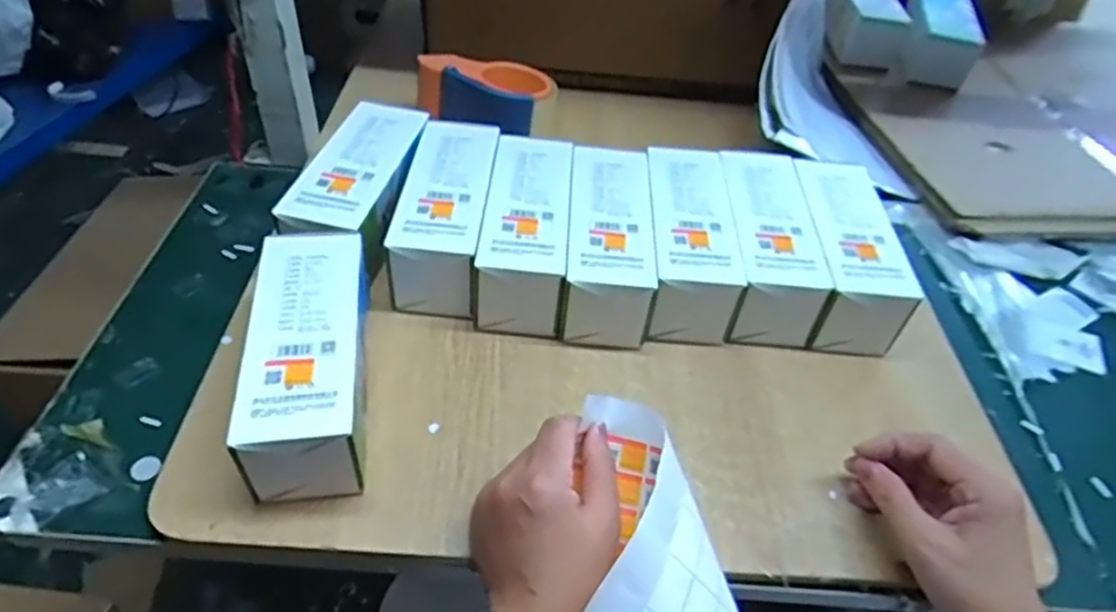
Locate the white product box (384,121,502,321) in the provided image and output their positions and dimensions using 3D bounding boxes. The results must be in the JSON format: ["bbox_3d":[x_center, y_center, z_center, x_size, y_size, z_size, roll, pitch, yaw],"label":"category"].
[{"bbox_3d":[-0.094,-0.079,0.592,0.070,0.071,0.184,6,44,-1],"label":"white product box"}]

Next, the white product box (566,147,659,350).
[{"bbox_3d":[0.042,-0.055,0.583,0.067,0.070,0.174,5,44,-2],"label":"white product box"}]

